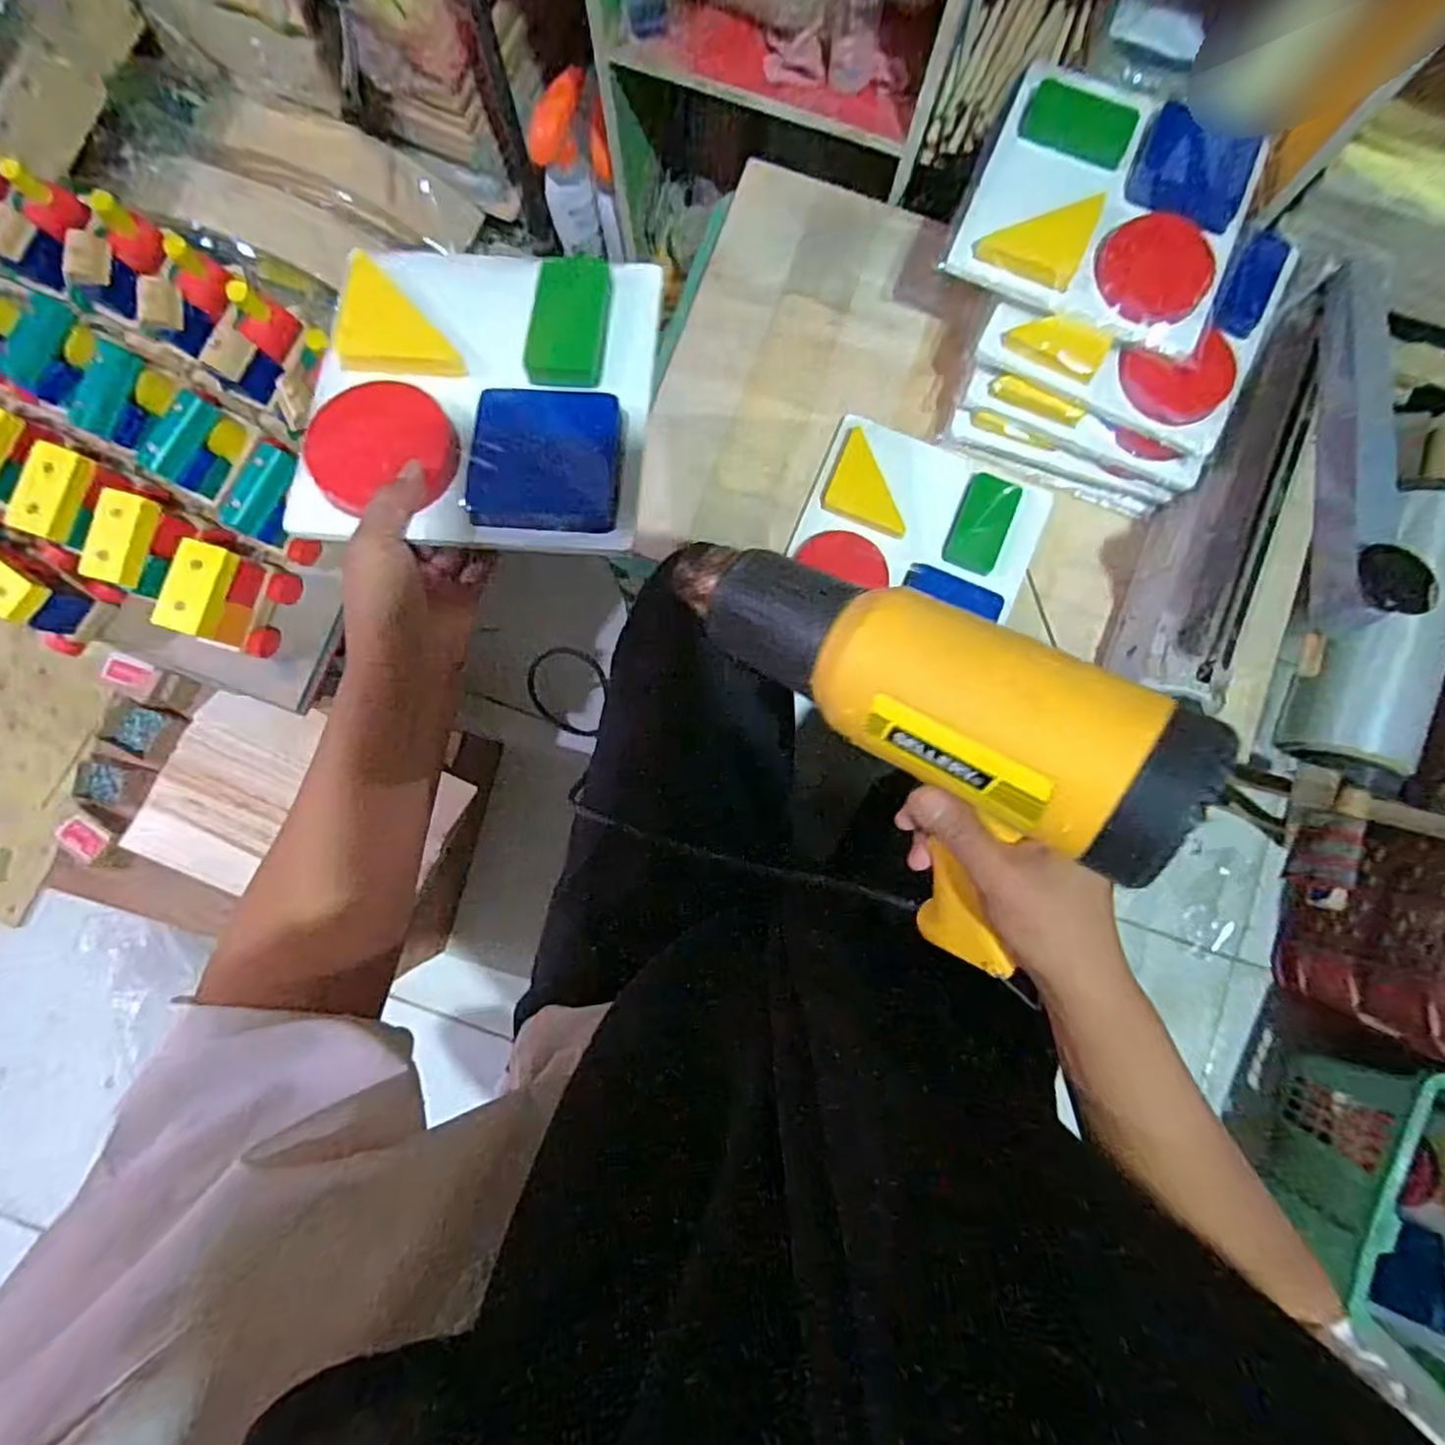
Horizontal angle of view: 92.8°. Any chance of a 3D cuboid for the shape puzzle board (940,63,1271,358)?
[{"bbox_3d":[0.304,-0.402,0.540,0.203,0.029,0.195,26,85,2],"label":"shape puzzle board"}]

